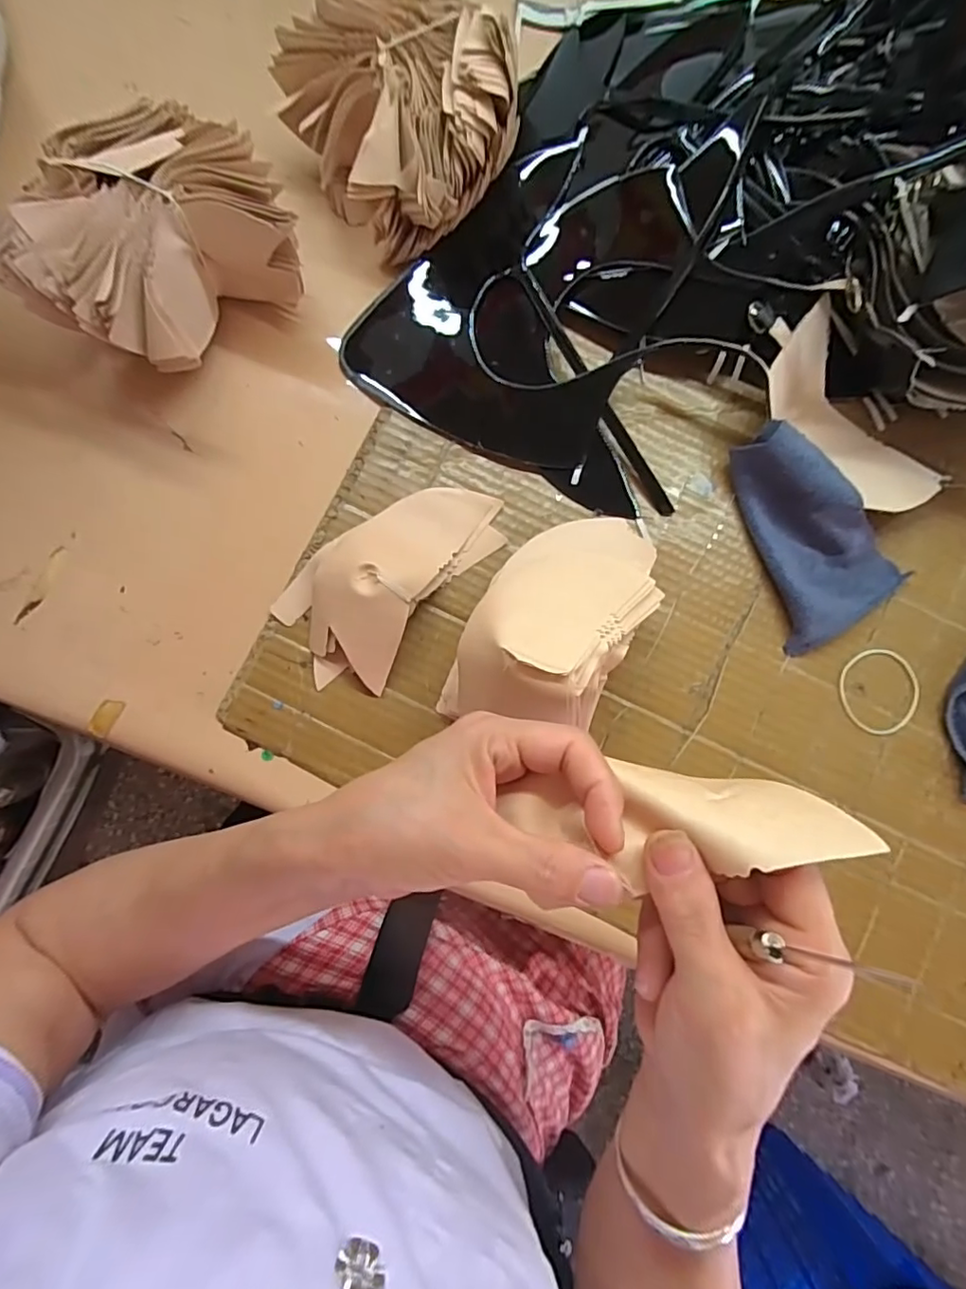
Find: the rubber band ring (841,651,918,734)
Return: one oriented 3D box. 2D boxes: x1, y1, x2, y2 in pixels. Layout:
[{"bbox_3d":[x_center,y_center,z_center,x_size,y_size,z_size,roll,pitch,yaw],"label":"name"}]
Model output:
[{"bbox_3d":[0.271,0.032,0.381,0.054,0.004,0.058,0,84,-1],"label":"rubber band ring"}]

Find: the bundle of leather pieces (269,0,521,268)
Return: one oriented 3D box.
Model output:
[{"bbox_3d":[-0.048,-0.346,0.376,0.125,0.085,0.150,-34,85,-4],"label":"bundle of leather pieces"}]

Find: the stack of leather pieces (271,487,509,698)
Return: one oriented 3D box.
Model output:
[{"bbox_3d":[-0.058,-0.048,0.365,0.160,0.038,0.087,-44,86,-5],"label":"stack of leather pieces"}]

